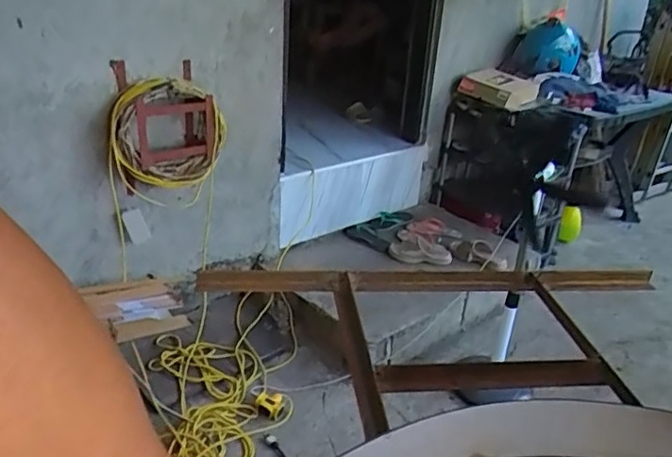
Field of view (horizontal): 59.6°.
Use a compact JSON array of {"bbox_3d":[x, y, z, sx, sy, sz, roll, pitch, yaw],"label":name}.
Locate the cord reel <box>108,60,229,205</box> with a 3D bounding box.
[{"bbox_3d":[-0.504,-0.260,1.773,0.330,0.375,0.227,-4,26,-16],"label":"cord reel"}]

